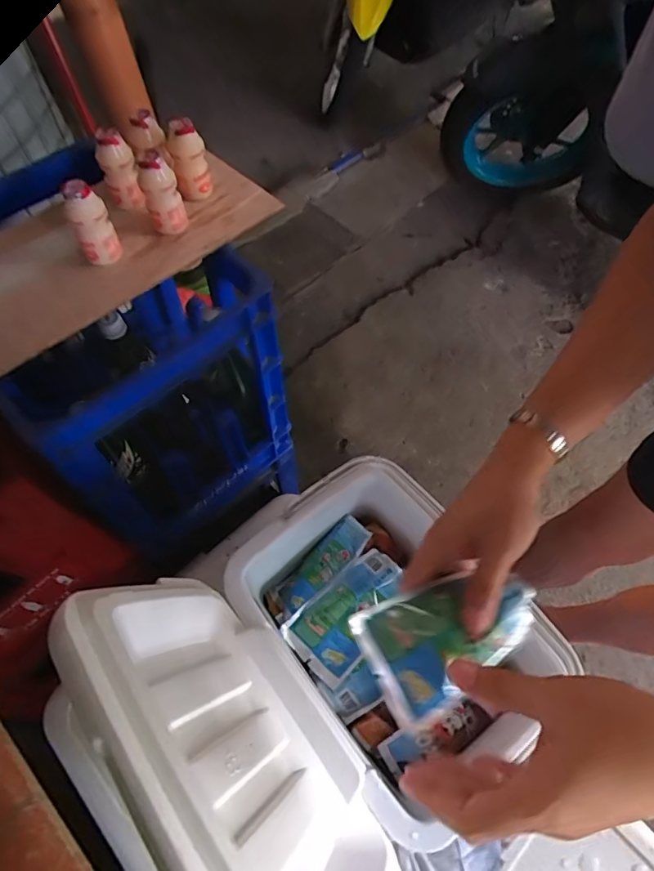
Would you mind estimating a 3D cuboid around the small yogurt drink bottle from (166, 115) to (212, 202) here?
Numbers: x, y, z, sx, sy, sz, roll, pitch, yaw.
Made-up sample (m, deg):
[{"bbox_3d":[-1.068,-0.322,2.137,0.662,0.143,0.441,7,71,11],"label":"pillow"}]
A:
[{"bbox_3d":[-0.162,-0.325,0.592,0.045,0.081,0.036,-14,62,-7],"label":"small yogurt drink bottle"}]

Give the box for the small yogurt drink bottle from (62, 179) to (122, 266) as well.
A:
[{"bbox_3d":[-0.249,-0.224,0.532,0.038,0.079,0.032,-23,63,-11],"label":"small yogurt drink bottle"}]

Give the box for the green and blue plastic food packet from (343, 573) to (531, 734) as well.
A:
[{"bbox_3d":[0.091,0.142,0.361,0.129,0.031,0.077,-23,63,-11],"label":"green and blue plastic food packet"}]

